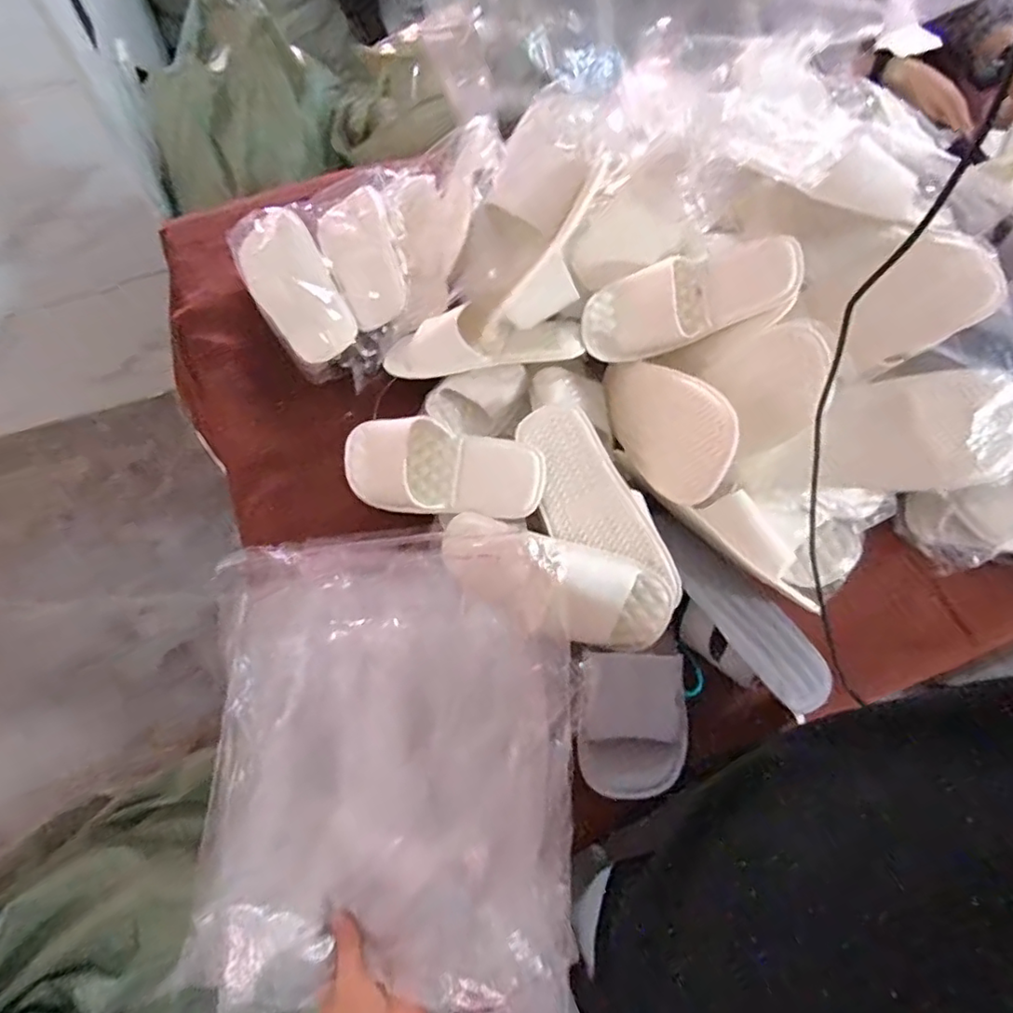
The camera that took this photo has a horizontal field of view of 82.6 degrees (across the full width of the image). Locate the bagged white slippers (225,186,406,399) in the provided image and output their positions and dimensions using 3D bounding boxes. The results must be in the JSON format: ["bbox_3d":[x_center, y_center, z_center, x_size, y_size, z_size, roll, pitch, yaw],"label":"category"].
[{"bbox_3d":[-0.229,-0.309,0.762,0.211,0.066,0.327,-27,72,-13],"label":"bagged white slippers"}]

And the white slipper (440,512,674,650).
[{"bbox_3d":[0.047,0.074,0.580,0.239,0.077,0.099,21,68,5],"label":"white slipper"}]

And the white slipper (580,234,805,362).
[{"bbox_3d":[0.198,-0.220,0.637,0.226,0.065,0.101,-11,66,24],"label":"white slipper"}]

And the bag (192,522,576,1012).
[{"bbox_3d":[-0.096,0.211,0.510,0.314,0.068,0.386,-2,68,-4],"label":"bag"}]

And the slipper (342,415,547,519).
[{"bbox_3d":[-0.076,-0.043,0.655,0.239,0.042,0.102,11,86,17],"label":"slipper"}]

